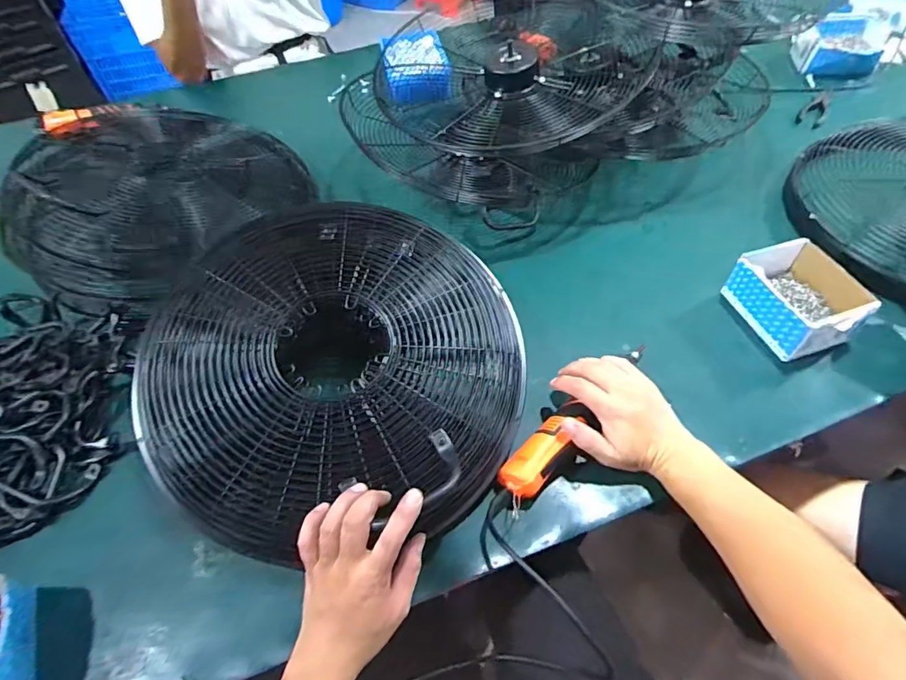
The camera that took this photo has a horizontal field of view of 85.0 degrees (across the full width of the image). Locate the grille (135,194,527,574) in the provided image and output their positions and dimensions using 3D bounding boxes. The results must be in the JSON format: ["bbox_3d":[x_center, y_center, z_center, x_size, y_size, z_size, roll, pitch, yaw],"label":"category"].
[{"bbox_3d":[-0.132,0.027,0.565,0.411,0.125,0.389,-2,54,2],"label":"grille"}]

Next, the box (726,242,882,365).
[{"bbox_3d":[0.472,-0.058,0.677,0.119,0.071,0.148,-16,55,-8],"label":"box"}]

